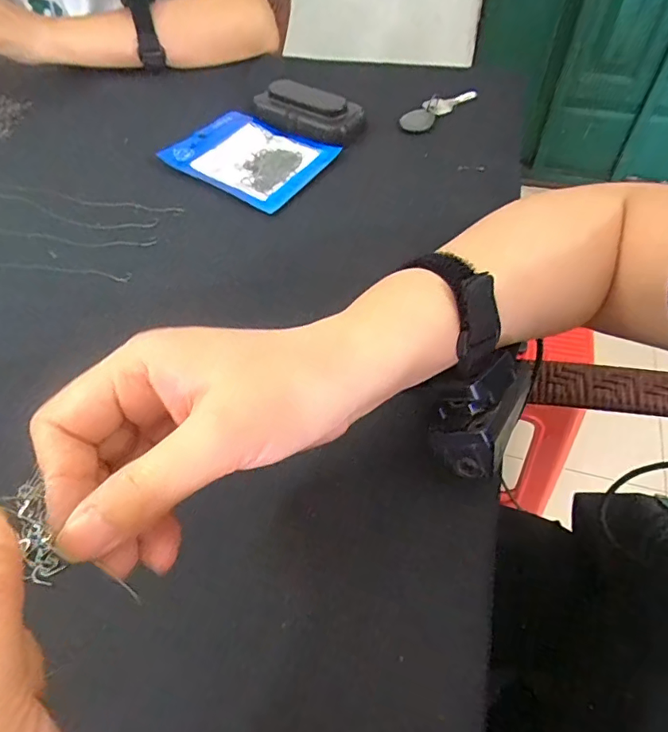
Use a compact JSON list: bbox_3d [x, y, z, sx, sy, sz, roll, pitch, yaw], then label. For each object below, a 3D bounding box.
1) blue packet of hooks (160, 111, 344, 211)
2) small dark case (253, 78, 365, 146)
[{"bbox_3d":[-0.076,-0.189,0.439,0.134,0.005,0.097,29,62,21],"label":"blue packet of hooks"},{"bbox_3d":[-0.025,-0.237,0.455,0.110,0.027,0.041,28,62,20],"label":"small dark case"}]

